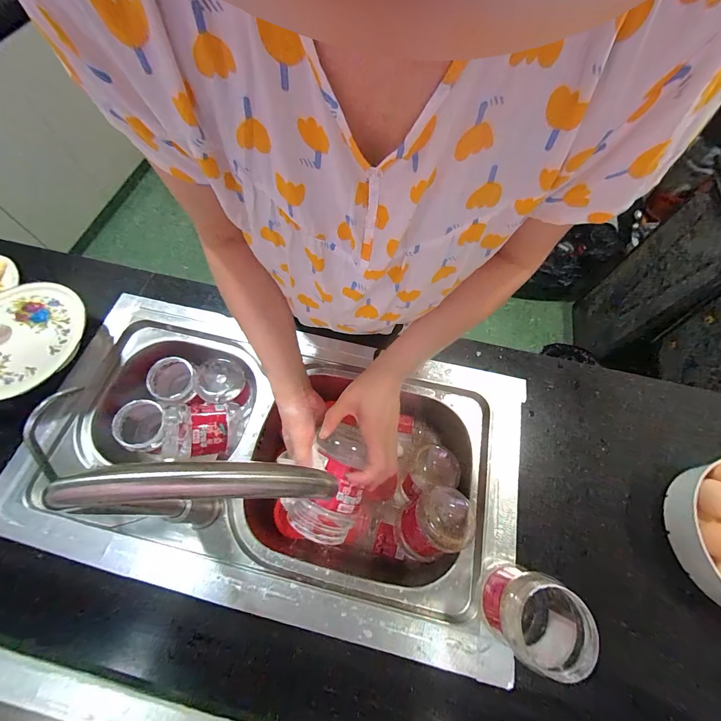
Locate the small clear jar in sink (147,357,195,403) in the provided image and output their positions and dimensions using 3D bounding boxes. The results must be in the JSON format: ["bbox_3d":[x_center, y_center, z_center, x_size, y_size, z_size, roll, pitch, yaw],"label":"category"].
[{"bbox_3d":[-0.368,0.047,0.651,0.087,0.076,0.081,1,65,-1],"label":"small clear jar in sink"}]

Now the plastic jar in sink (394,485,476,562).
[{"bbox_3d":[0.120,0.265,0.530,0.110,0.122,0.096,-36,70,-26],"label":"plastic jar in sink"}]

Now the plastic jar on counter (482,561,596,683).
[{"bbox_3d":[0.211,0.314,0.398,0.097,0.134,0.087,31,68,13],"label":"plastic jar on counter"}]

